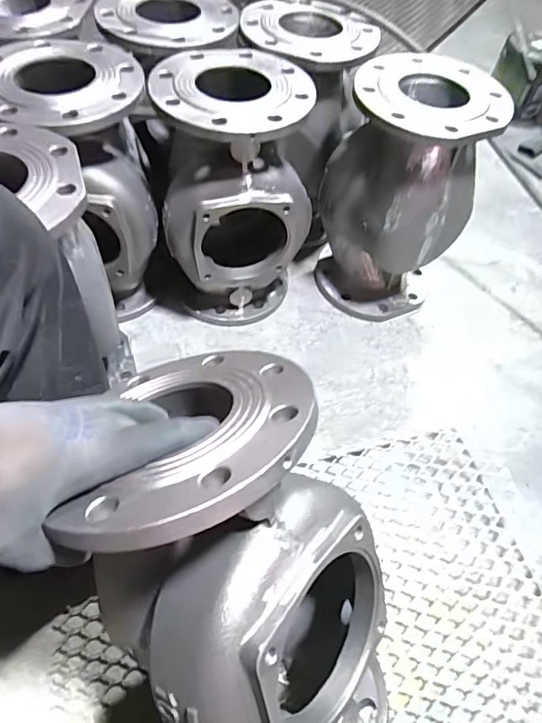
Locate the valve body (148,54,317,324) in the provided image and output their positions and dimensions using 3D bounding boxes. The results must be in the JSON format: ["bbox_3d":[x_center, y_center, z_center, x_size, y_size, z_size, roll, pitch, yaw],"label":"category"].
[{"bbox_3d":[-0.060,-0.258,0.811,0.215,0.362,0.205,-5,57,-8],"label":"valve body"}]

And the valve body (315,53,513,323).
[{"bbox_3d":[0.203,-0.262,0.843,0.220,0.376,0.199,22,57,9],"label":"valve body"}]

